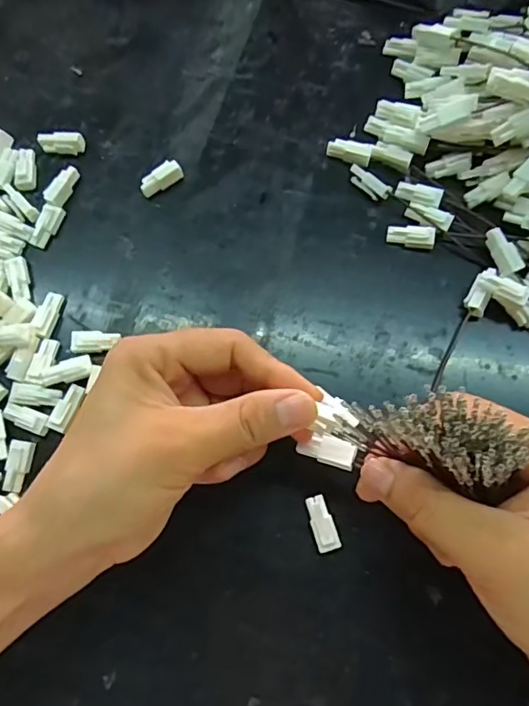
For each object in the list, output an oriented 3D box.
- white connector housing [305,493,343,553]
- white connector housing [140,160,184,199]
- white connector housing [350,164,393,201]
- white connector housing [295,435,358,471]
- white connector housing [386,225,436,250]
[{"bbox_3d":[0.027,0.080,0.248,0.011,0.007,0.025,-19,74,-3],"label":"white connector housing"},{"bbox_3d":[-0.060,-0.100,0.305,0.026,0.012,0.009,-33,75,-8],"label":"white connector housing"},{"bbox_3d":[0.059,-0.095,0.298,0.026,0.007,0.009,39,78,12],"label":"white connector housing"},{"bbox_3d":[0.026,0.041,0.225,0.025,0.004,0.012,10,74,13],"label":"white connector housing"},{"bbox_3d":[0.080,-0.063,0.288,0.026,0.009,0.011,7,74,4],"label":"white connector housing"}]

